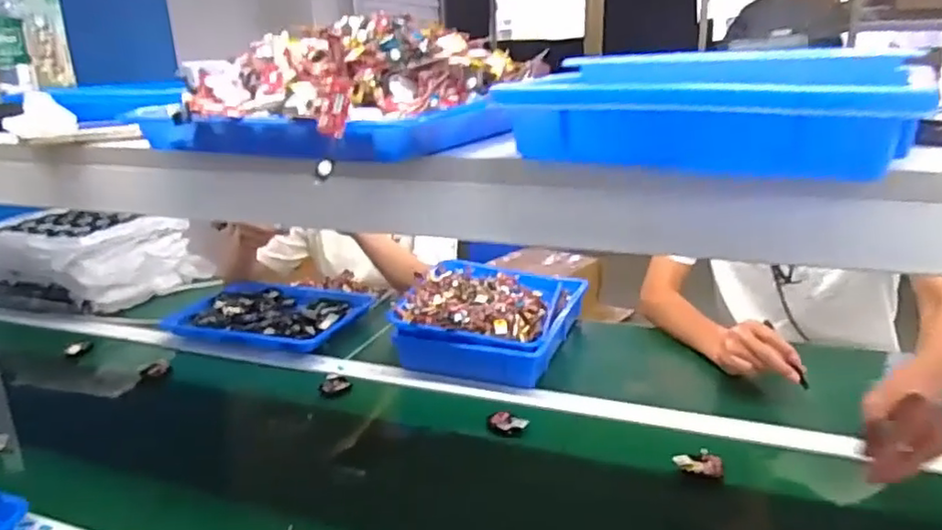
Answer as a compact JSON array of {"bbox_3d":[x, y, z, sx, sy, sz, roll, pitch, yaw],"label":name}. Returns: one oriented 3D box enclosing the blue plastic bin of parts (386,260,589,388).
[{"bbox_3d":[0.039,0.077,1.118,0.258,0.093,0.345,5,20,21],"label":"blue plastic bin of parts"}]

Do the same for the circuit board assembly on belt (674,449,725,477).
[{"bbox_3d":[0.274,0.237,0.767,0.056,0.017,0.031,3,20,16],"label":"circuit board assembly on belt"}]

